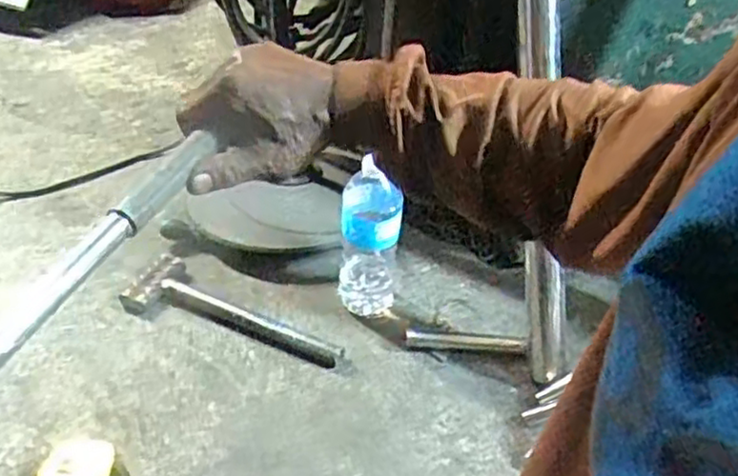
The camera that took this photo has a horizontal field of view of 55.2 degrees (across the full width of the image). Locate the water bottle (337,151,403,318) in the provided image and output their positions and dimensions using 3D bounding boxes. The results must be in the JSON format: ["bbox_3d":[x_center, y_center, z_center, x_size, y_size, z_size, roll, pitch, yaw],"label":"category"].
[{"bbox_3d":[0.001,0.012,0.985,0.079,0.216,0.072,1,41,-2],"label":"water bottle"}]

